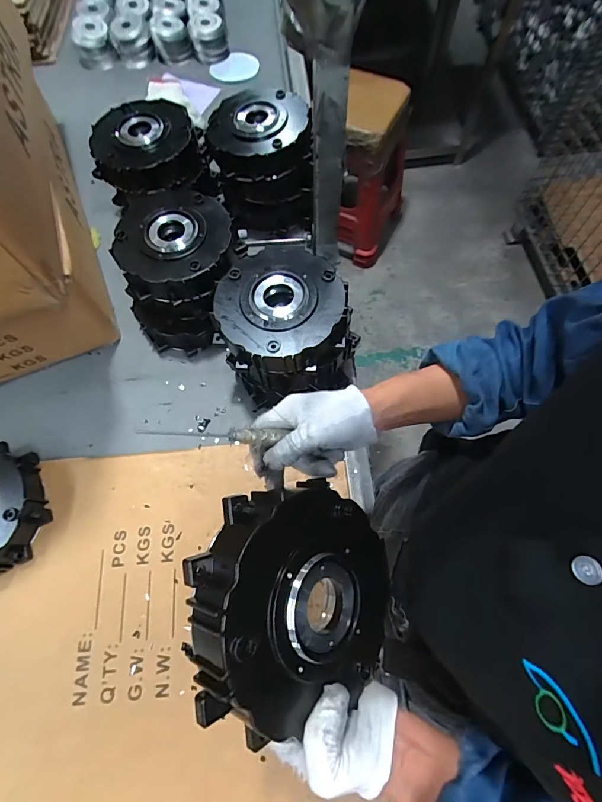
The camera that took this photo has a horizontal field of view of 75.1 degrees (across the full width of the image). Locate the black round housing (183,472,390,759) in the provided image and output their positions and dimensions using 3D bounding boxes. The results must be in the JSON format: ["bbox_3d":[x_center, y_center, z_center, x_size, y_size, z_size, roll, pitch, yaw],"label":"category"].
[{"bbox_3d":[-0.008,0.161,0.318,0.163,0.082,0.176,16,63,-33],"label":"black round housing"}]

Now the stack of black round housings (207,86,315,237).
[{"bbox_3d":[-0.068,-0.421,0.712,0.162,0.179,0.161,-8,66,-1],"label":"stack of black round housings"}]

